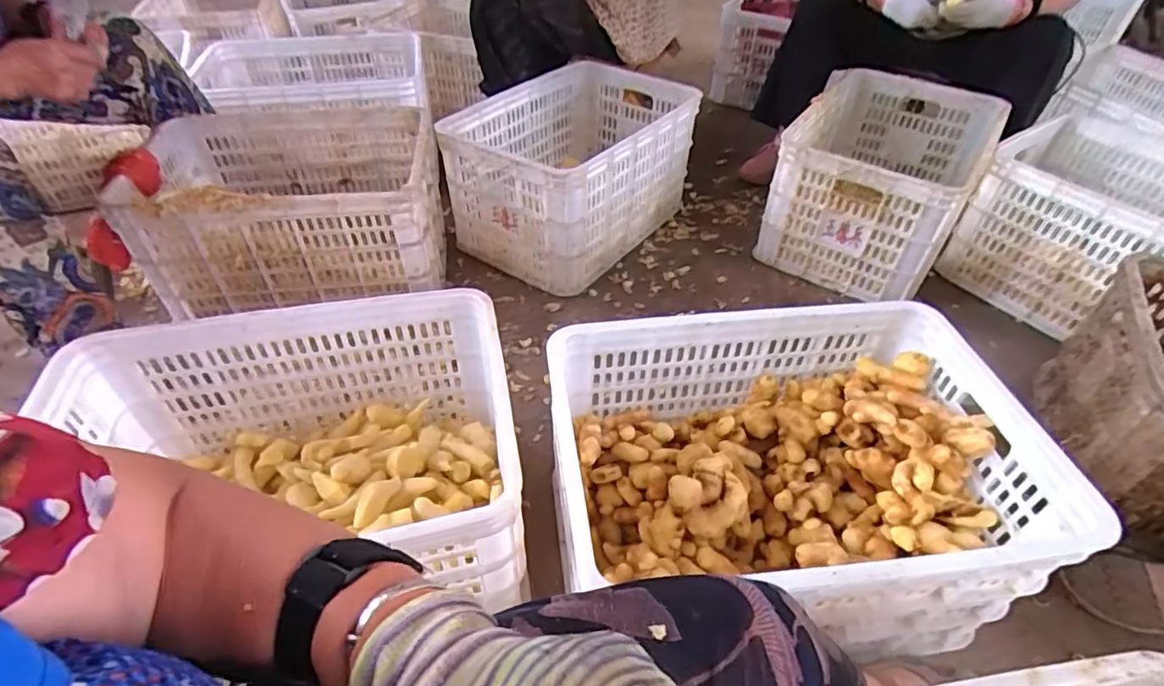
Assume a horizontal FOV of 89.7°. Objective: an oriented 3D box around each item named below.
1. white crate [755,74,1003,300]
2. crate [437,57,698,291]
[{"bbox_3d":[0.671,-0.382,1.316,0.346,0.261,0.550,26,50,25],"label":"white crate"},{"bbox_3d":[-0.001,-0.401,1.338,0.351,0.287,0.562,25,49,24],"label":"crate"}]

